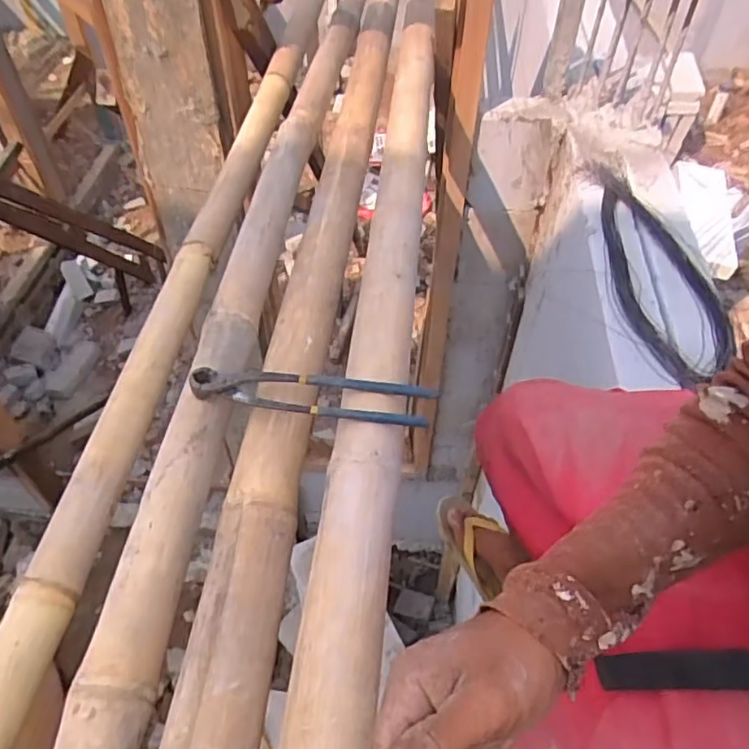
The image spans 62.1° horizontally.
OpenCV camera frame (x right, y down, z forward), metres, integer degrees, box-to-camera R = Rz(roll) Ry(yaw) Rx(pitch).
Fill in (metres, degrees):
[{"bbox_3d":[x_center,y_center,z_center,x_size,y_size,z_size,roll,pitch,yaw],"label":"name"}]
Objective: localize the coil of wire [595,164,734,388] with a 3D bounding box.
[{"bbox_3d":[0.376,-0.152,0.835,0.130,0.025,0.413,4,50,3],"label":"coil of wire"}]

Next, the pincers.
[{"bbox_3d":[-0.058,0.019,0.556,0.214,0.026,0.045,6,51,4],"label":"pincers"}]

